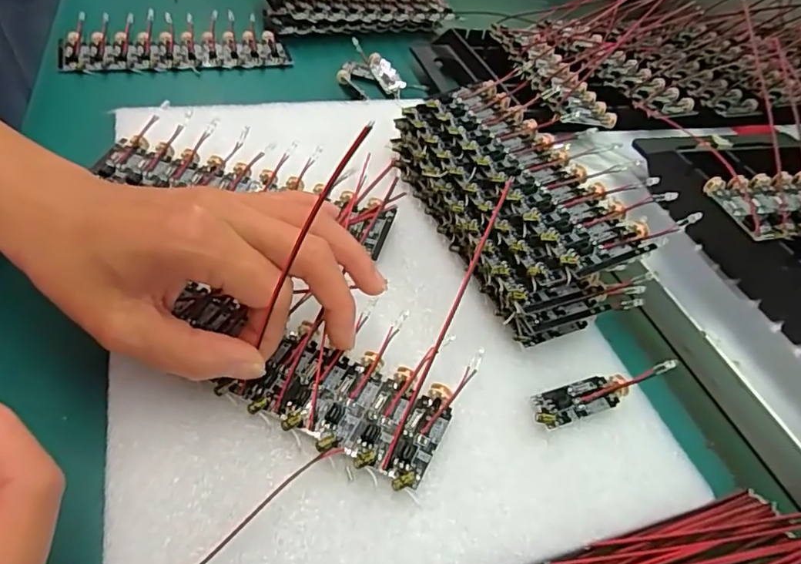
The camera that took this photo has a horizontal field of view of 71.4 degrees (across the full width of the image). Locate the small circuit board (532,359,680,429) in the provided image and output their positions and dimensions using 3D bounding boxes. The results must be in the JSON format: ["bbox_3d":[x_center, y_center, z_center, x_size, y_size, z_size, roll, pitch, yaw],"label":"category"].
[{"bbox_3d":[0.088,0.047,0.241,0.069,0.007,0.015,-10,48,-21],"label":"small circuit board"}]

